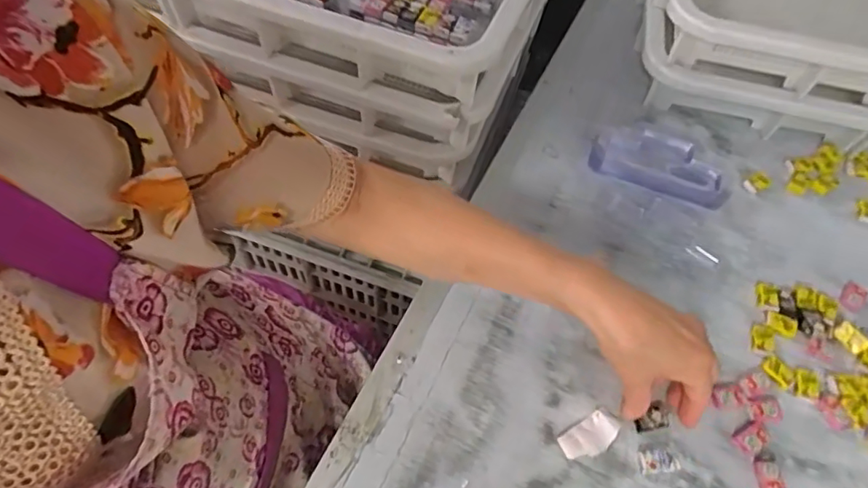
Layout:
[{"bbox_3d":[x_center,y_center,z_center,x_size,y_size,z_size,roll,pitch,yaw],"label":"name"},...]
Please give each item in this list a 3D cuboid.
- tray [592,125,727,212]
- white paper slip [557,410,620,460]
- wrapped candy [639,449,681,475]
[{"bbox_3d":[0.241,-0.086,0.570,0.138,0.031,0.071,19,58,9],"label":"tray"},{"bbox_3d":[0.125,0.156,0.428,0.049,0.004,0.027,-27,63,-19],"label":"white paper slip"},{"bbox_3d":[0.178,0.172,0.418,0.033,0.007,0.017,-3,58,-5],"label":"wrapped candy"}]

